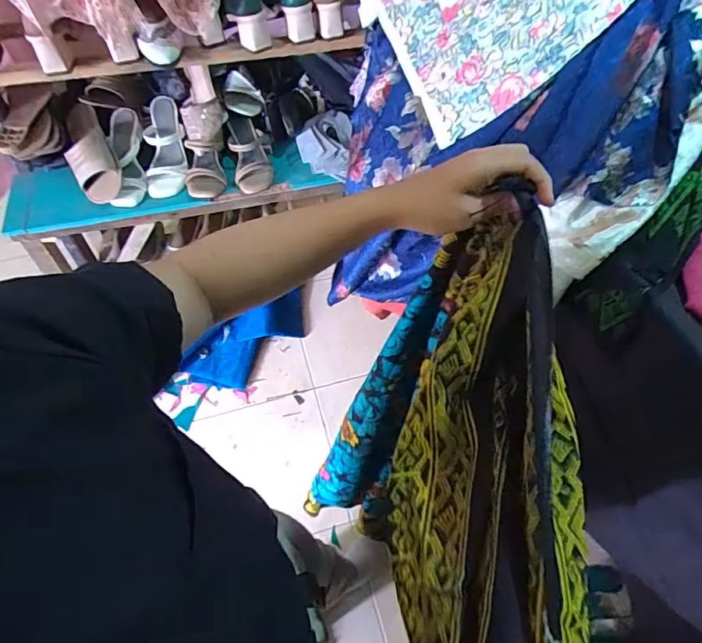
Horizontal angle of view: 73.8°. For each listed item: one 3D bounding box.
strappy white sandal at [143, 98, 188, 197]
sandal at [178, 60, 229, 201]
[{"bbox_3d":[-0.409,-0.389,1.036,0.088,0.054,0.213,-3,87,-2],"label":"strappy white sandal"},{"bbox_3d":[-0.326,-0.408,1.028,0.086,0.082,0.268,-1,96,-2],"label":"sandal"}]

